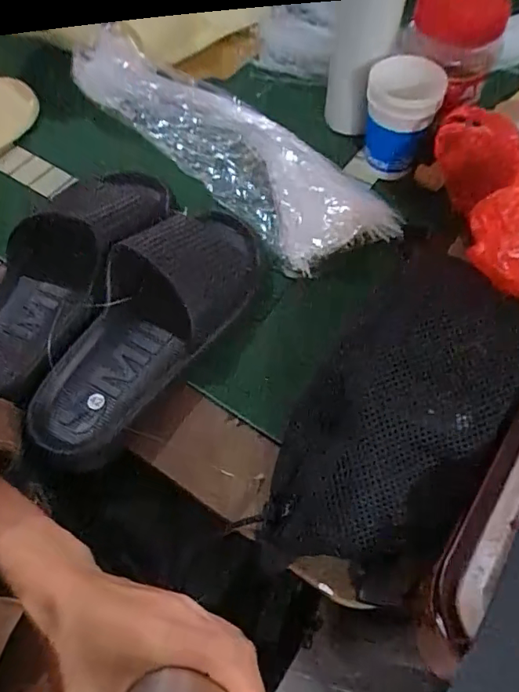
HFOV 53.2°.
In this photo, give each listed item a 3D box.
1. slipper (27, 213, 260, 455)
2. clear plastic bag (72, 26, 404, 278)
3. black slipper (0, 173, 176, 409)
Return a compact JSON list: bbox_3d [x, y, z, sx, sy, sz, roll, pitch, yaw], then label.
[{"bbox_3d":[-0.089,-0.030,0.430,0.105,0.065,0.264,31,65,19],"label":"slipper"},{"bbox_3d":[-0.038,-0.214,0.546,0.121,0.061,0.400,-38,65,-19],"label":"clear plastic bag"},{"bbox_3d":[-0.177,-0.077,0.469,0.115,0.056,0.256,22,62,14],"label":"black slipper"}]

